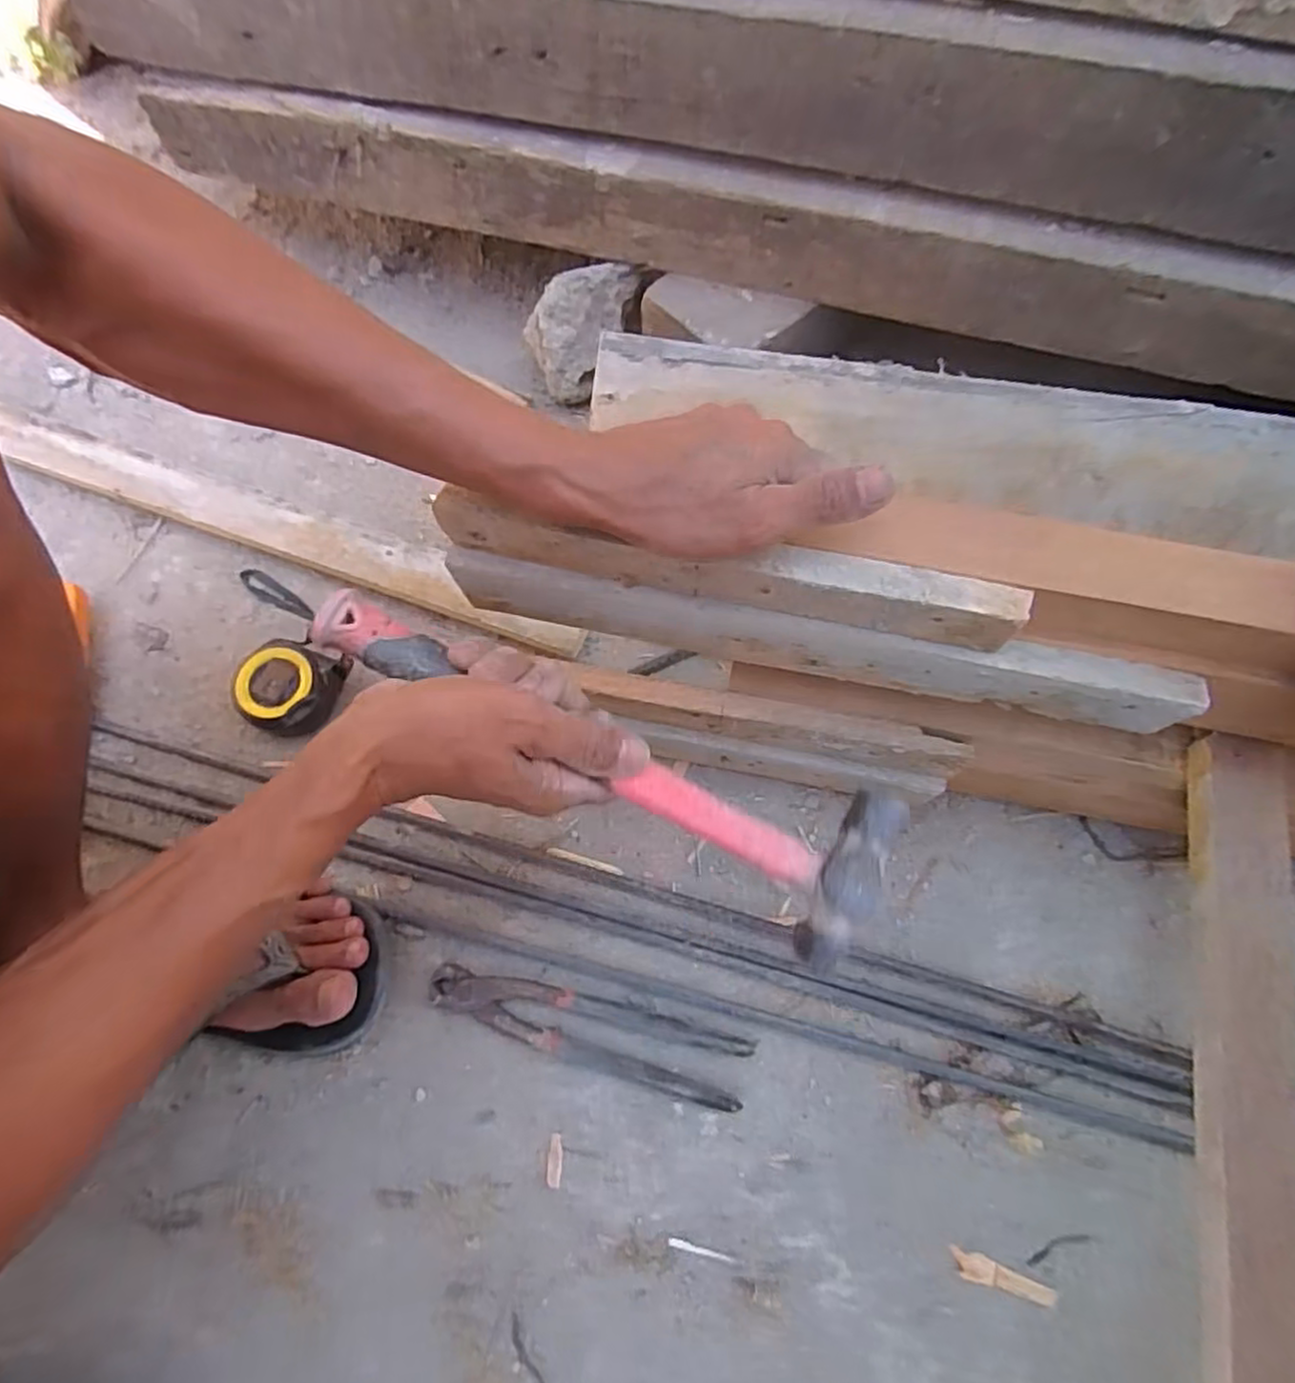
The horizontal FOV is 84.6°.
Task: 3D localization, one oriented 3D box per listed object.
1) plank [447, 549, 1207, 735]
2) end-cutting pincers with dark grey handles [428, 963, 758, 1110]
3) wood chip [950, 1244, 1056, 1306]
[{"bbox_3d":[0.087,-0.030,0.405,0.392,0.058,0.019,12,70,7],"label":"plank"},{"bbox_3d":[-0.042,0.234,0.491,0.220,0.017,0.047,14,71,6],"label":"end-cutting pincers with dark grey handles"},{"bbox_3d":[0.222,0.367,0.446,0.063,0.004,0.015,17,71,7],"label":"wood chip"}]

